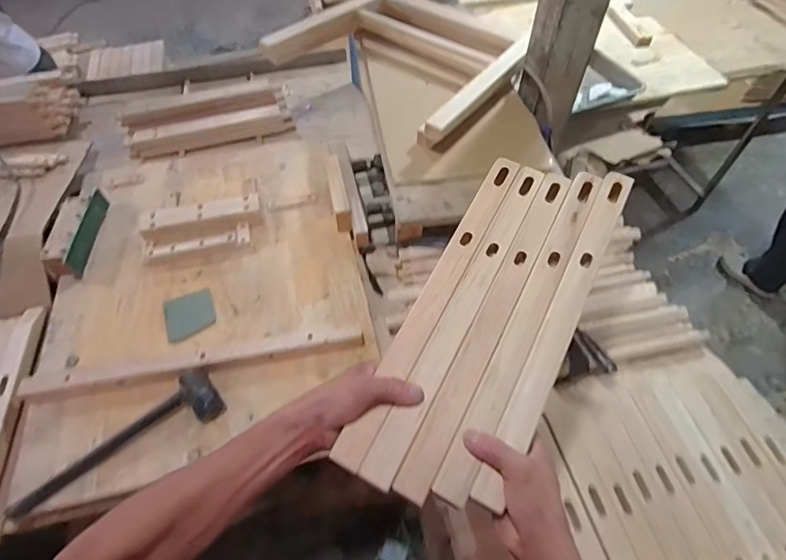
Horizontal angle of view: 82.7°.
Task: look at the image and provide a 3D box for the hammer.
[{"bbox_3d":[-0.435,0.263,0.715,0.325,0.046,0.088,-33,61,-21],"label":"hammer"}]

